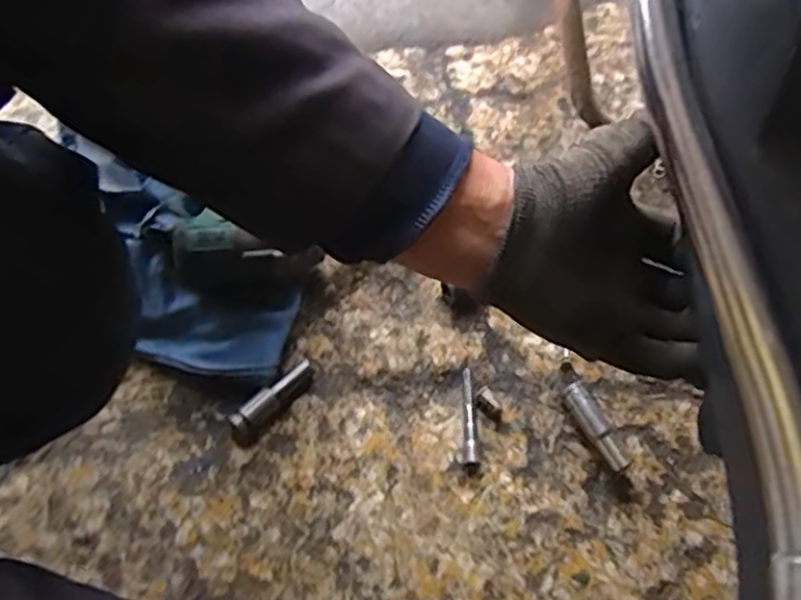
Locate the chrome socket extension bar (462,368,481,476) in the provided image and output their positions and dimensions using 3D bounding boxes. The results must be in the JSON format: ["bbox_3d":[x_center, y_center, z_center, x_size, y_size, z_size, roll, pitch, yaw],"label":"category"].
[{"bbox_3d":[0.058,0.099,0.590,0.013,0.007,0.089,2,64,1],"label":"chrome socket extension bar"}]

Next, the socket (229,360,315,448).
[{"bbox_3d":[-0.102,0.083,0.587,0.022,0.025,0.084,42,71,16],"label":"socket"}]

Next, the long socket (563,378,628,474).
[{"bbox_3d":[0.160,0.103,0.584,0.022,0.014,0.077,-26,69,-13],"label":"long socket"}]

